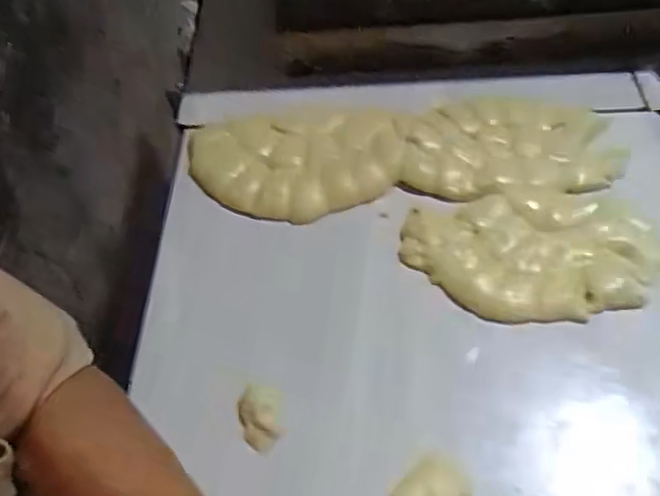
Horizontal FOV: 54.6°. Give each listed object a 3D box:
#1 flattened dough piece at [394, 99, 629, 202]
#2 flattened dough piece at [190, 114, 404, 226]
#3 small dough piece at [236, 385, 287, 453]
[{"bbox_3d":[0.176,-0.106,0.637,0.213,0.017,0.129,-6,53,3],"label":"flattened dough piece"},{"bbox_3d":[-0.037,-0.082,0.636,0.208,0.027,0.122,-3,53,5],"label":"flattened dough piece"},{"bbox_3d":[-0.052,0.127,0.480,0.033,0.020,0.046,-17,53,-6],"label":"small dough piece"}]

